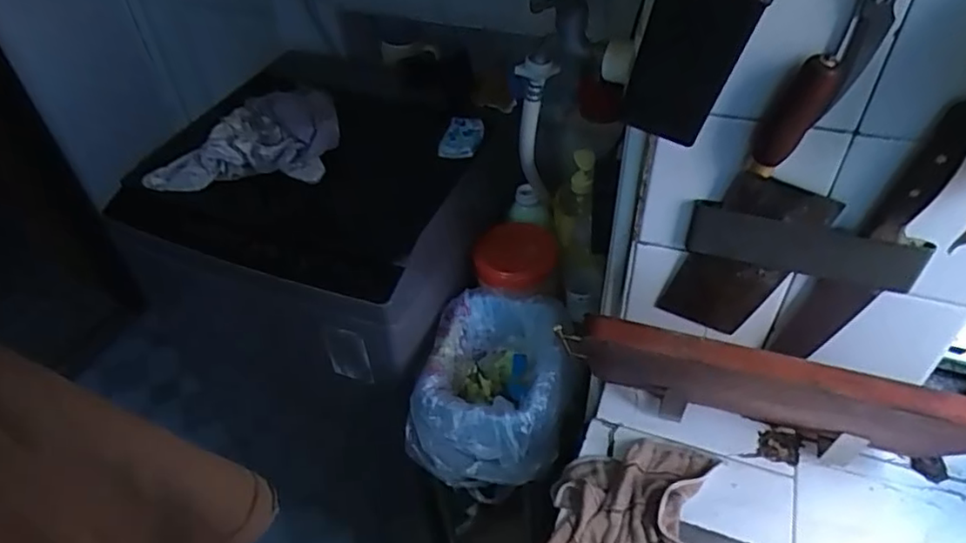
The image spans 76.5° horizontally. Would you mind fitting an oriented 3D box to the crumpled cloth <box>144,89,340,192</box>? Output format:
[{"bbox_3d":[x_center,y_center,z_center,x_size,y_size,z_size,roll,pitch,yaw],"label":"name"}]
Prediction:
[{"bbox_3d":[-0.348,-0.201,0.900,0.269,0.083,0.136,-6,43,-3],"label":"crumpled cloth"}]

